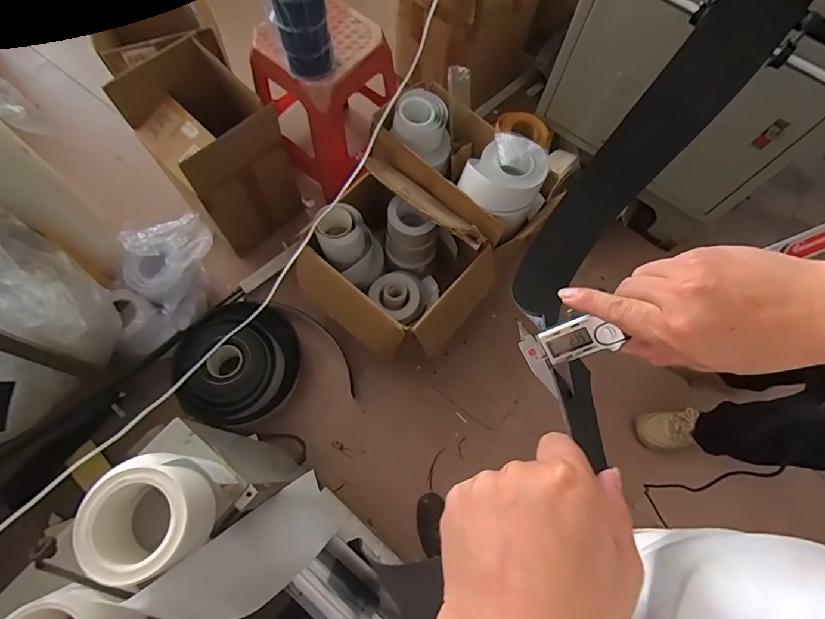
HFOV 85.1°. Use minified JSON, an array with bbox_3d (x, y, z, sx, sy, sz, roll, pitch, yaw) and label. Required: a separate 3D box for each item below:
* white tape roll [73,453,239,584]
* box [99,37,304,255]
[{"bbox_3d":[-0.279,0.218,0.490,0.108,0.083,0.125,20,70,4],"label":"white tape roll"},{"bbox_3d":[-0.496,-0.407,1.176,0.269,0.384,0.293,-41,77,-15],"label":"box"}]

